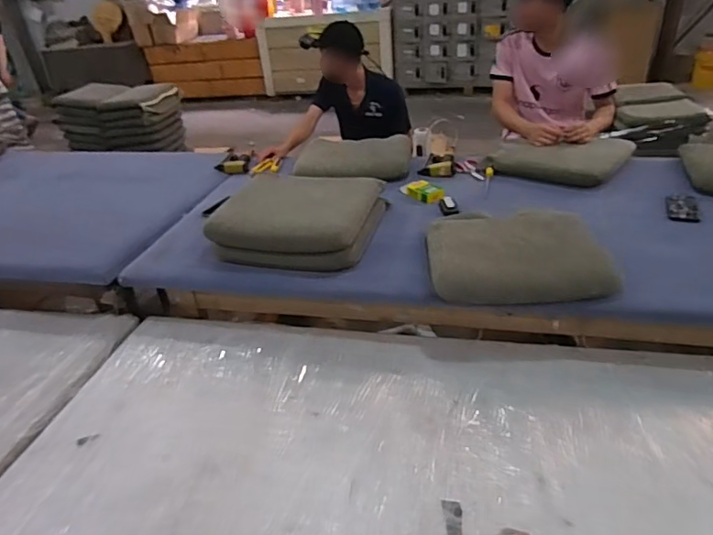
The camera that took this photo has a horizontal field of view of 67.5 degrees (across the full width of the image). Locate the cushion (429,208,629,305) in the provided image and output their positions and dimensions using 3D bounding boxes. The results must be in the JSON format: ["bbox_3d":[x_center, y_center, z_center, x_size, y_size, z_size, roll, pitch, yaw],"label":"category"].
[{"bbox_3d":[0.415,-0.064,1.416,0.443,0.105,0.371,-3,32,4],"label":"cushion"}]

